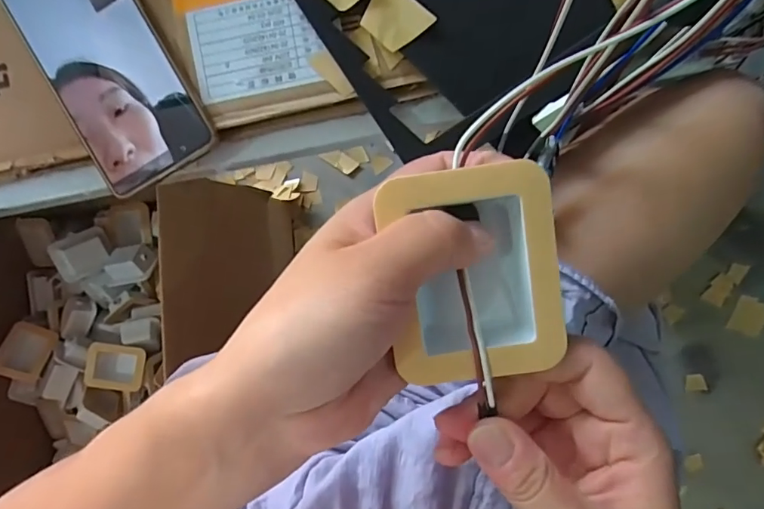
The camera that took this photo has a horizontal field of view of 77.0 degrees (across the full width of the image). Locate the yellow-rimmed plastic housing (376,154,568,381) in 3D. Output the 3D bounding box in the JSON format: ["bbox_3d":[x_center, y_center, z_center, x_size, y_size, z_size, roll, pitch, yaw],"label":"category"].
[{"bbox_3d":[0.036,0.006,0.195,0.062,0.033,0.079,-8,97,3],"label":"yellow-rimmed plastic housing"}]

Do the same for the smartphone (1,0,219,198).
[{"bbox_3d":[-0.176,-0.124,0.302,0.076,0.013,0.165,-30,89,5],"label":"smartphone"}]

